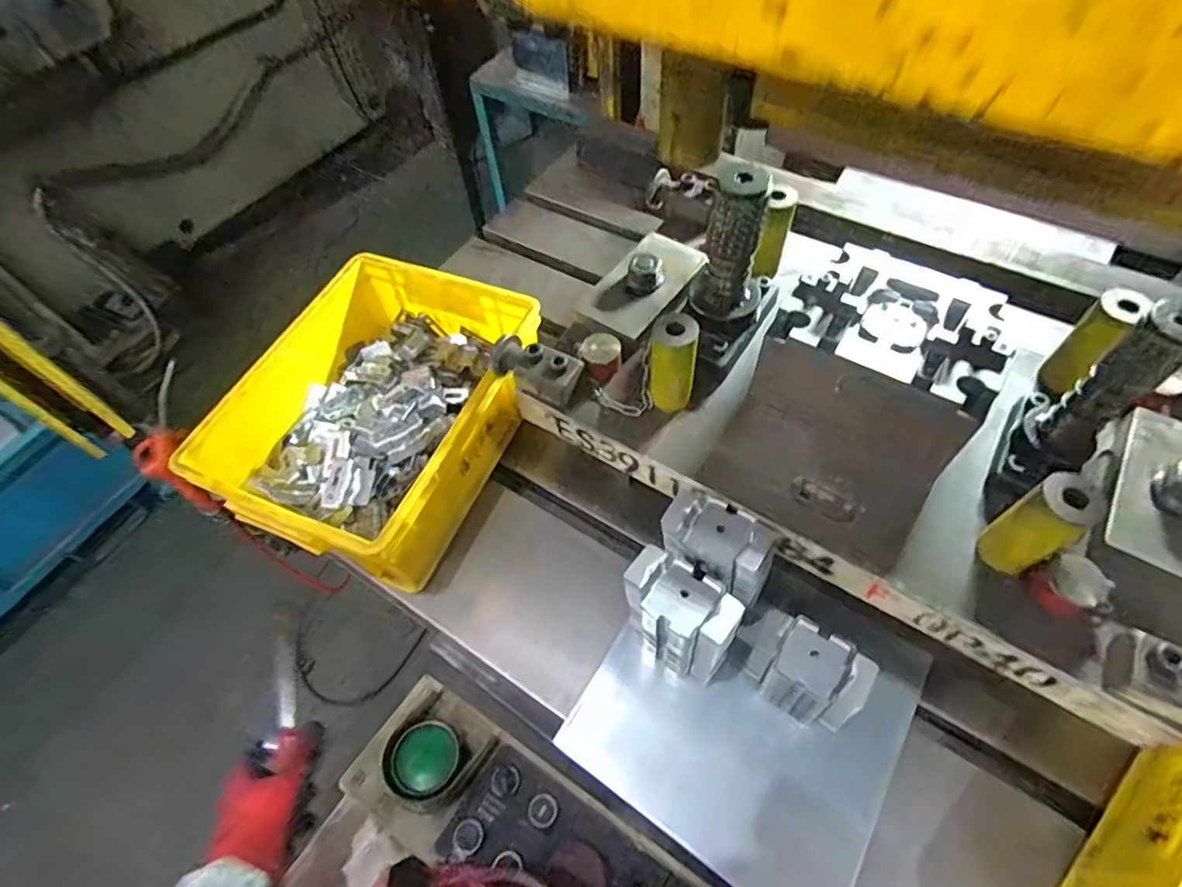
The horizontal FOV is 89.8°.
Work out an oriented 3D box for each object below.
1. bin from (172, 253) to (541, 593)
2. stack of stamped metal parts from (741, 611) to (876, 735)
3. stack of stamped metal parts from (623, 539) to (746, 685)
[{"bbox_3d":[-0.235,-0.034,0.677,0.260,0.122,0.344,18,60,15],"label":"bin"},{"bbox_3d":[0.182,0.200,0.515,0.090,0.112,0.062,26,62,19],"label":"stack of stamped metal parts"},{"bbox_3d":[0.076,0.160,0.524,0.092,0.156,0.056,30,64,21],"label":"stack of stamped metal parts"}]

